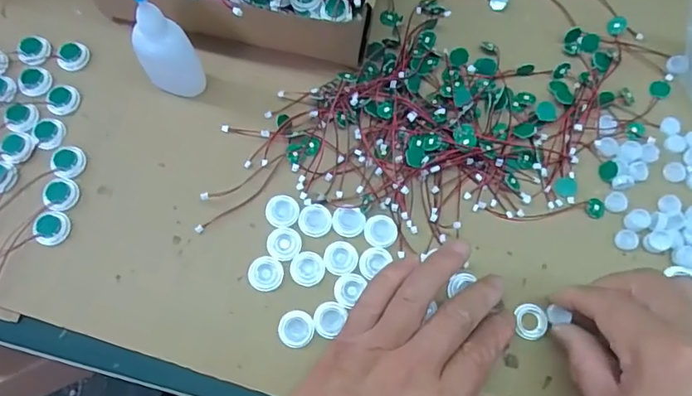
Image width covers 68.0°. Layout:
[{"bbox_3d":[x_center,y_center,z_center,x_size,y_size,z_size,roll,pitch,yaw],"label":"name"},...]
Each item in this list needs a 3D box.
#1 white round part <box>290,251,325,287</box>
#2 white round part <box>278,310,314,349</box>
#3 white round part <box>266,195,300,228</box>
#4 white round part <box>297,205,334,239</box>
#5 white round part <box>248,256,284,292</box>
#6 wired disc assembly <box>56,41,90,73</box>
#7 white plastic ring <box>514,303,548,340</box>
[{"bbox_3d":[-0.026,0.047,0.344,0.023,0.004,0.022,1,73,-2],"label":"white round part"},{"bbox_3d":[-0.032,0.085,0.333,0.023,0.005,0.023,1,73,-2],"label":"white round part"},{"bbox_3d":[-0.044,0.009,0.354,0.023,0.004,0.022,1,73,-2],"label":"white round part"},{"bbox_3d":[-0.021,0.015,0.354,0.022,0.004,0.023,1,73,-2],"label":"white round part"},{"bbox_3d":[-0.054,0.051,0.343,0.022,0.004,0.022,1,73,-2],"label":"white round part"},{"bbox_3d":[-0.203,-0.106,0.381,0.023,0.007,0.019,-37,77,-12],"label":"wired disc assembly"},{"bbox_3d":[0.123,0.082,0.341,0.022,0.005,0.023,1,73,-2],"label":"white plastic ring"}]

